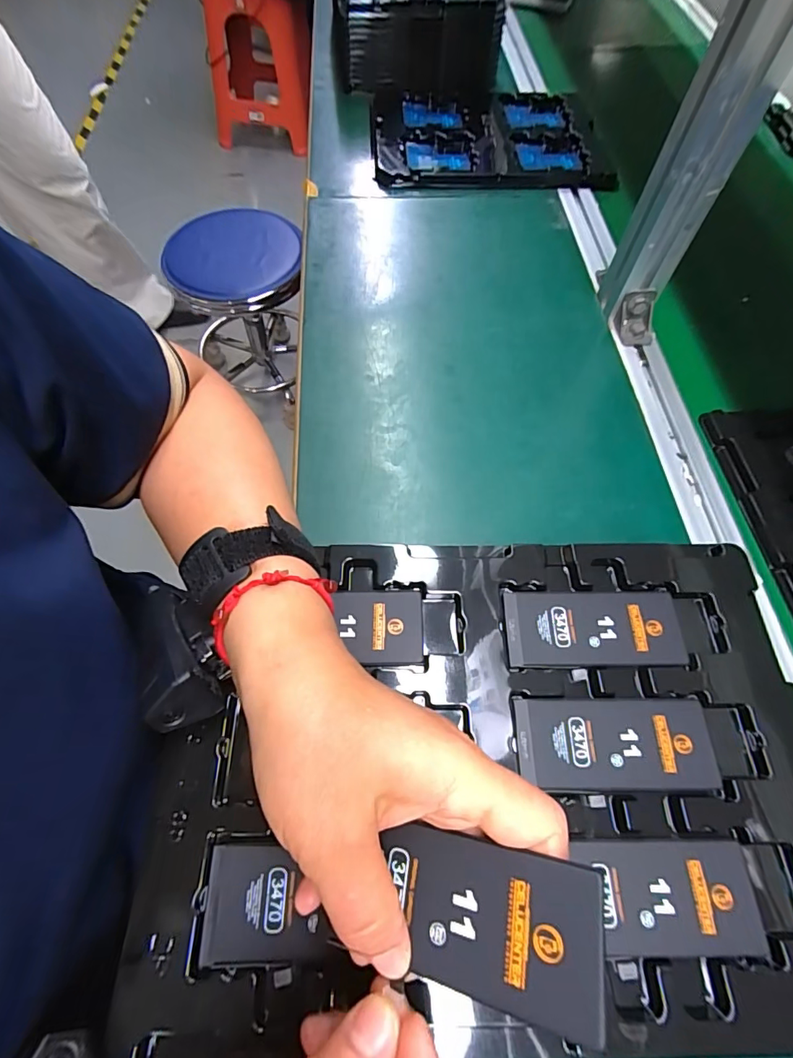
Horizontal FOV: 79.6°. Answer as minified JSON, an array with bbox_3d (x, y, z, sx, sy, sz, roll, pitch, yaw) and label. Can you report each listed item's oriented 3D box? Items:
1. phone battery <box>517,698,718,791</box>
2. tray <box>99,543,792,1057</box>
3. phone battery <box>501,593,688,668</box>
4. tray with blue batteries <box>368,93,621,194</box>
[{"bbox_3d":[0.113,0.110,0.245,0.099,0.004,0.043,1,64,0],"label":"phone battery"},{"bbox_3d":[0.047,0.114,0.239,0.327,0.015,0.233,-3,64,-2],"label":"tray"},{"bbox_3d":[0.112,0.056,0.272,0.099,0.004,0.043,0,64,-1],"label":"phone battery"},{"bbox_3d":[0.113,-0.517,0.618,0.286,0.019,0.252,0,64,0],"label":"tray with blue batteries"}]

